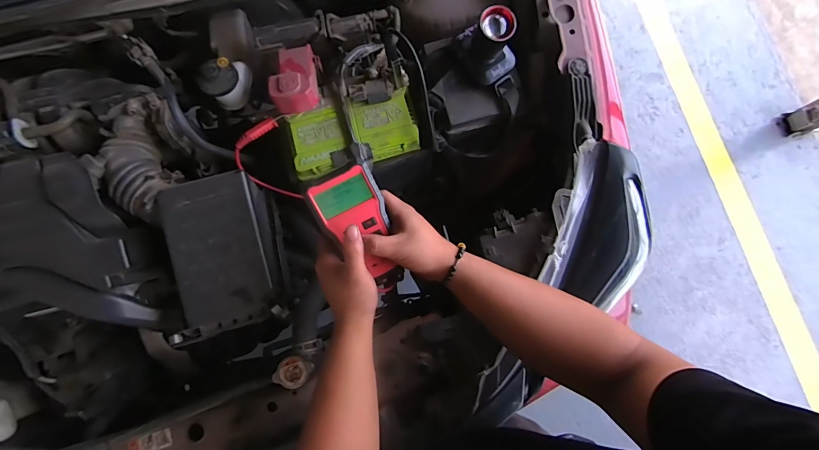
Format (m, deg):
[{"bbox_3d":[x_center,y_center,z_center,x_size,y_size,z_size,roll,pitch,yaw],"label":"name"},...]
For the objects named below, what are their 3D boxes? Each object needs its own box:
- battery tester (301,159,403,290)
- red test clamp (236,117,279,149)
[{"bbox_3d":[-0.063,0.000,0.454,0.079,0.029,0.138,-26,105,-7],"label":"battery tester"},{"bbox_3d":[-0.219,-0.131,0.533,0.064,0.014,0.017,-32,80,-5],"label":"red test clamp"}]

